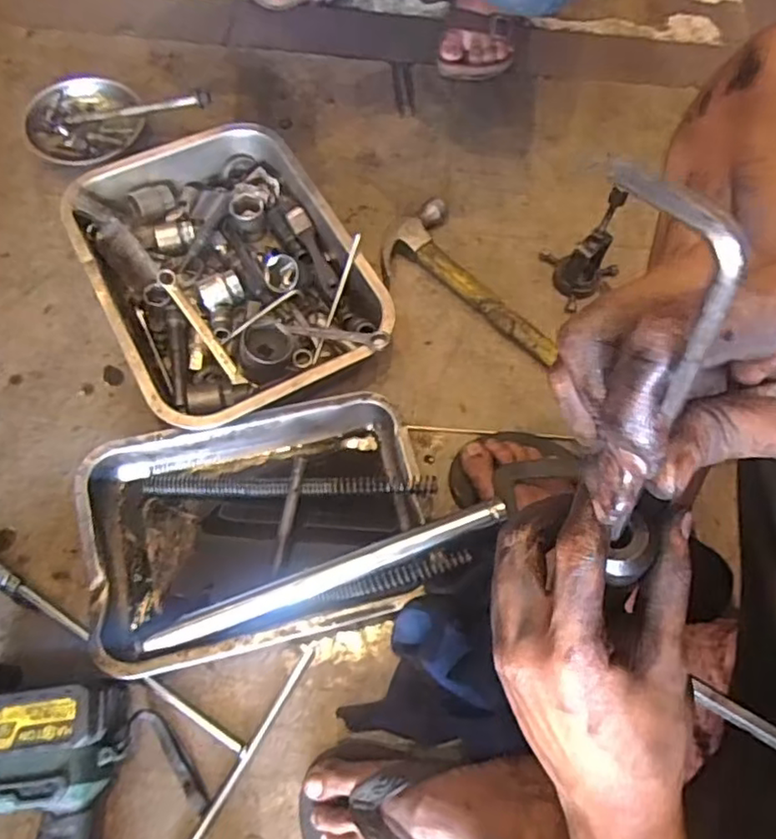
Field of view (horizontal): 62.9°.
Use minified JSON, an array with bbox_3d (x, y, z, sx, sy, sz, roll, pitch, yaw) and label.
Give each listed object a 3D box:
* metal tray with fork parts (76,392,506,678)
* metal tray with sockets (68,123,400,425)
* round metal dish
[{"bbox_3d":[-0.098,0.096,0.592,0.340,0.064,0.212,-13,64,-8],"label":"metal tray with fork parts"},{"bbox_3d":[-0.175,-0.156,0.700,0.259,0.076,0.353,-27,67,-14],"label":"metal tray with sockets"},{"bbox_3d":[-0.383,-0.370,0.812,0.140,0.043,0.151,1,63,-1],"label":"round metal dish"}]

